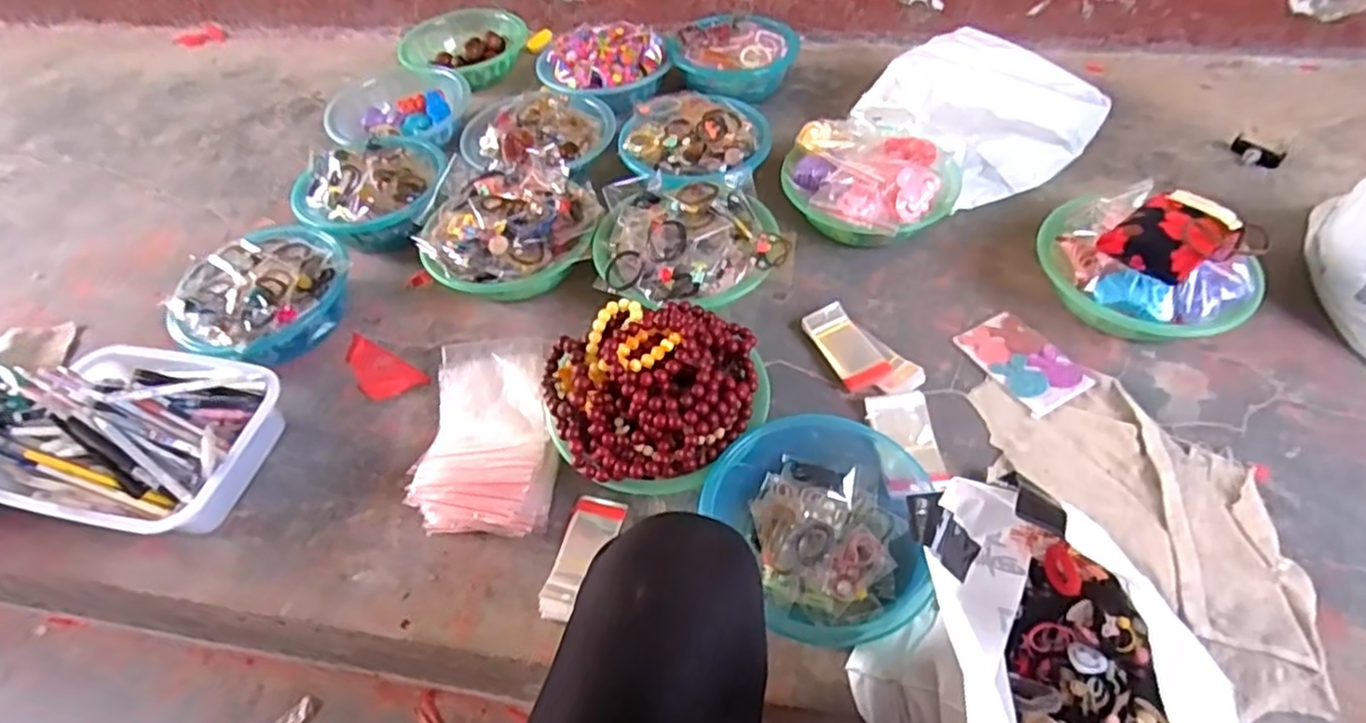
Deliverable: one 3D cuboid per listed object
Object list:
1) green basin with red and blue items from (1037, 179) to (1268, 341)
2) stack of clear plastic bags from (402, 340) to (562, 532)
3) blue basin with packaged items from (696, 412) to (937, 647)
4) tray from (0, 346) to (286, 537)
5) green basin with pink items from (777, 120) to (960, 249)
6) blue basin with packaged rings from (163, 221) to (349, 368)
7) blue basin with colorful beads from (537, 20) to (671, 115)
[{"bbox_3d":[0.566,-0.129,0.850,0.209,0.147,0.240,-37,57,-23],"label":"green basin with red and blue items"},{"bbox_3d":[-0.216,0.080,0.795,0.143,0.070,0.241,-3,52,2],"label":"stack of clear plastic bags"},{"bbox_3d":[0.132,0.153,0.699,0.215,0.074,0.238,6,53,9],"label":"blue basin with packaged items"},{"bbox_3d":[-0.627,0.083,0.801,0.294,0.112,0.219,10,53,13],"label":"tray"},{"bbox_3d":[0.262,-0.250,0.986,0.238,0.108,0.218,15,55,16],"label":"green basin with pink items"},{"bbox_3d":[-0.558,-0.084,0.930,0.202,0.104,0.215,31,60,26],"label":"blue basin with packaged rings"},{"bbox_3d":[-0.139,-0.520,1.215,0.203,0.070,0.176,27,58,24],"label":"blue basin with colorful beads"}]

